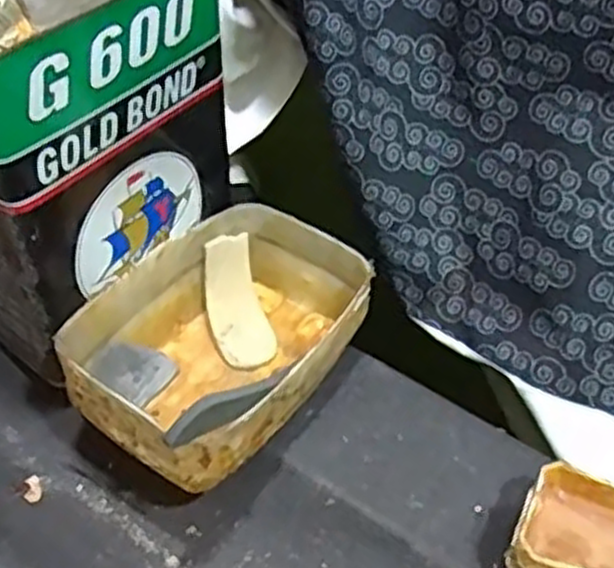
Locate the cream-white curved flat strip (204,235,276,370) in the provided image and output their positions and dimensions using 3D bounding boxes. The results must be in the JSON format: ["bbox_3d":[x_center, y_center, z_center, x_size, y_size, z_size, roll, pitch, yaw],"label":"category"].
[{"bbox_3d":[-0.047,0.014,0.540,0.037,0.026,0.090,-11,70,-14],"label":"cream-white curved flat strip"}]

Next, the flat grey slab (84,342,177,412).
[{"bbox_3d":[-0.107,0.053,0.502,0.005,0.047,0.044,-13,33,44],"label":"flat grey slab"}]

